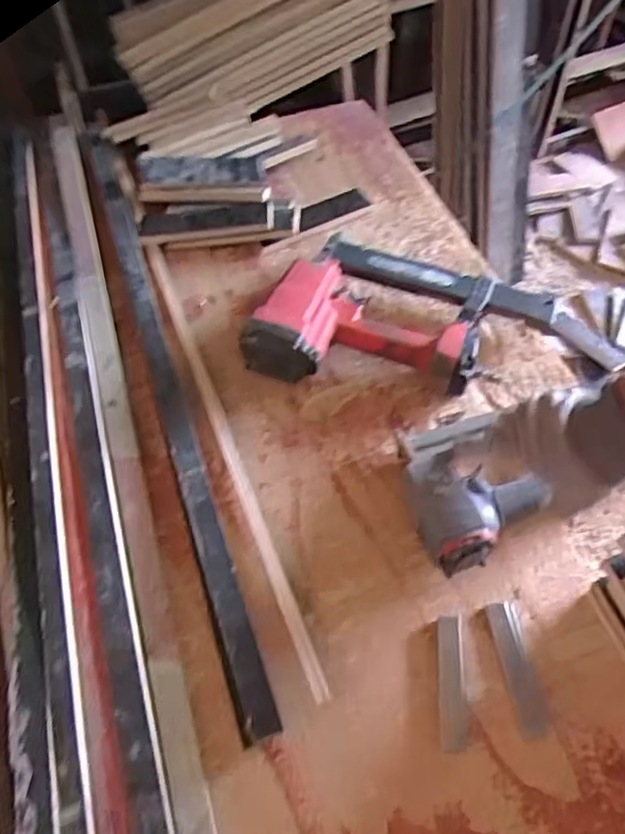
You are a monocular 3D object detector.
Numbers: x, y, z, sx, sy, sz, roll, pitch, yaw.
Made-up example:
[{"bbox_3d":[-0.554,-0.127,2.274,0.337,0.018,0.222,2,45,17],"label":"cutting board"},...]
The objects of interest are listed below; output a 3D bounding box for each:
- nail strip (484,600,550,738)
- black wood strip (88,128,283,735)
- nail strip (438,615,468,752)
[{"bbox_3d":[0.185,0.225,0.573,0.029,0.006,0.112,-7,57,-3],"label":"nail strip"},{"bbox_3d":[-0.183,-0.069,0.756,0.033,0.037,0.854,-17,58,-9],"label":"black wood strip"},{"bbox_3d":[0.124,0.234,0.565,0.023,0.006,0.110,2,57,3],"label":"nail strip"}]

